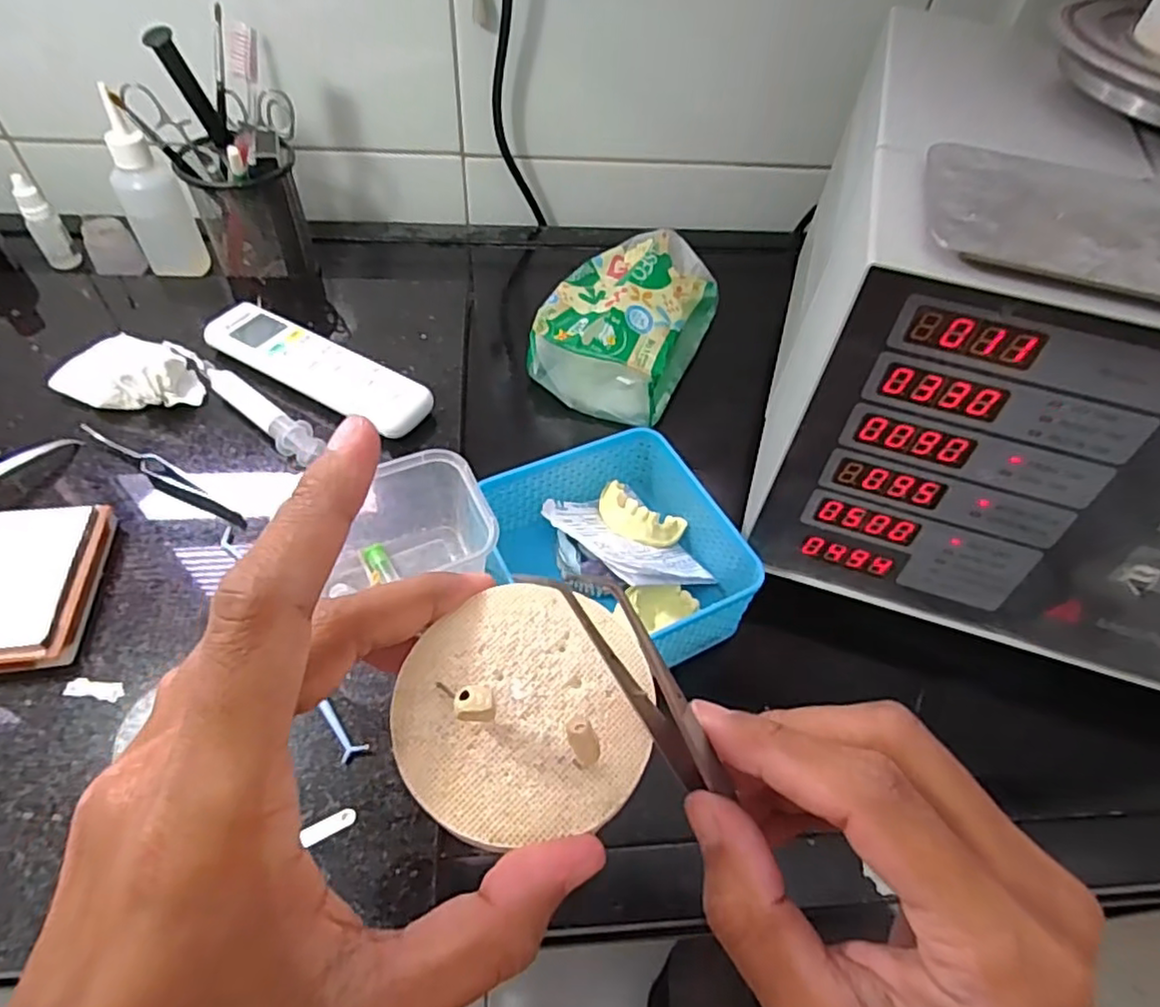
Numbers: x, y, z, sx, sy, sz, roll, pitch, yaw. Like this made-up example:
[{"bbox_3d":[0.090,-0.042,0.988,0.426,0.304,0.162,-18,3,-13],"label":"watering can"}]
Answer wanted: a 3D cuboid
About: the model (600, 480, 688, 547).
[{"bbox_3d":[0.038,0.009,0.412,0.056,0.025,0.031,21,54,11],"label":"model"}]

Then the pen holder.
[{"bbox_3d":[-0.272,-0.242,0.546,0.085,0.109,0.068,-18,56,-17],"label":"pen holder"}]

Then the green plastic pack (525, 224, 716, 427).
[{"bbox_3d":[0.040,-0.162,0.543,0.125,0.052,0.202,20,54,11],"label":"green plastic pack"}]

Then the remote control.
[{"bbox_3d":[-0.188,-0.099,0.469,0.175,0.014,0.046,26,55,15],"label":"remote control"}]

